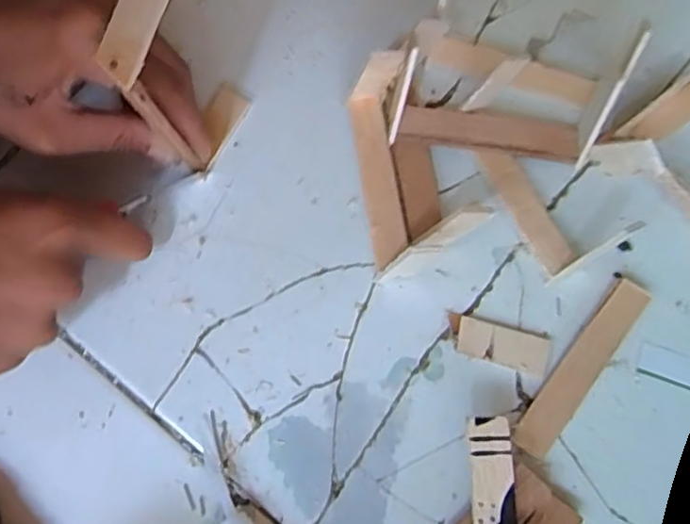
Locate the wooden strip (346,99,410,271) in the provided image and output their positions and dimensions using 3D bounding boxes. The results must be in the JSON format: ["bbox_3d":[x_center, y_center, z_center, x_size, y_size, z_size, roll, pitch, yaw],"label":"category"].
[{"bbox_3d":[0.018,-0.043,0.331,0.019,0.008,0.093,-10,75,-2],"label":"wooden strip"}]

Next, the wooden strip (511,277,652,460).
[{"bbox_3d":[0.115,0.051,0.302,0.019,0.008,0.097,38,79,10],"label":"wooden strip"}]

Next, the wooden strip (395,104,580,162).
[{"bbox_3d":[0.077,-0.068,0.330,0.094,0.007,0.021,7,79,-1],"label":"wooden strip"}]

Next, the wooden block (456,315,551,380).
[{"bbox_3d":[0.078,0.042,0.309,0.044,0.004,0.020,16,76,5],"label":"wooden block"}]

